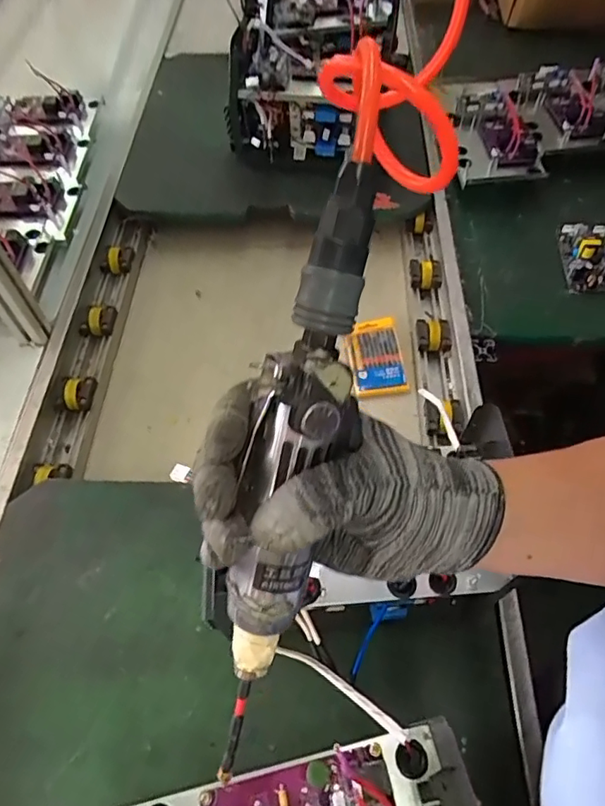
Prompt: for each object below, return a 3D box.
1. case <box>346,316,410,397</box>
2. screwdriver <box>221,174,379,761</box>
[{"bbox_3d":[0.119,-0.074,0.874,0.081,0.025,0.141,-4,57,-2],"label":"case"},{"bbox_3d":[-0.005,0.045,0.260,0.037,0.295,0.034,16,17,13],"label":"screwdriver"}]

